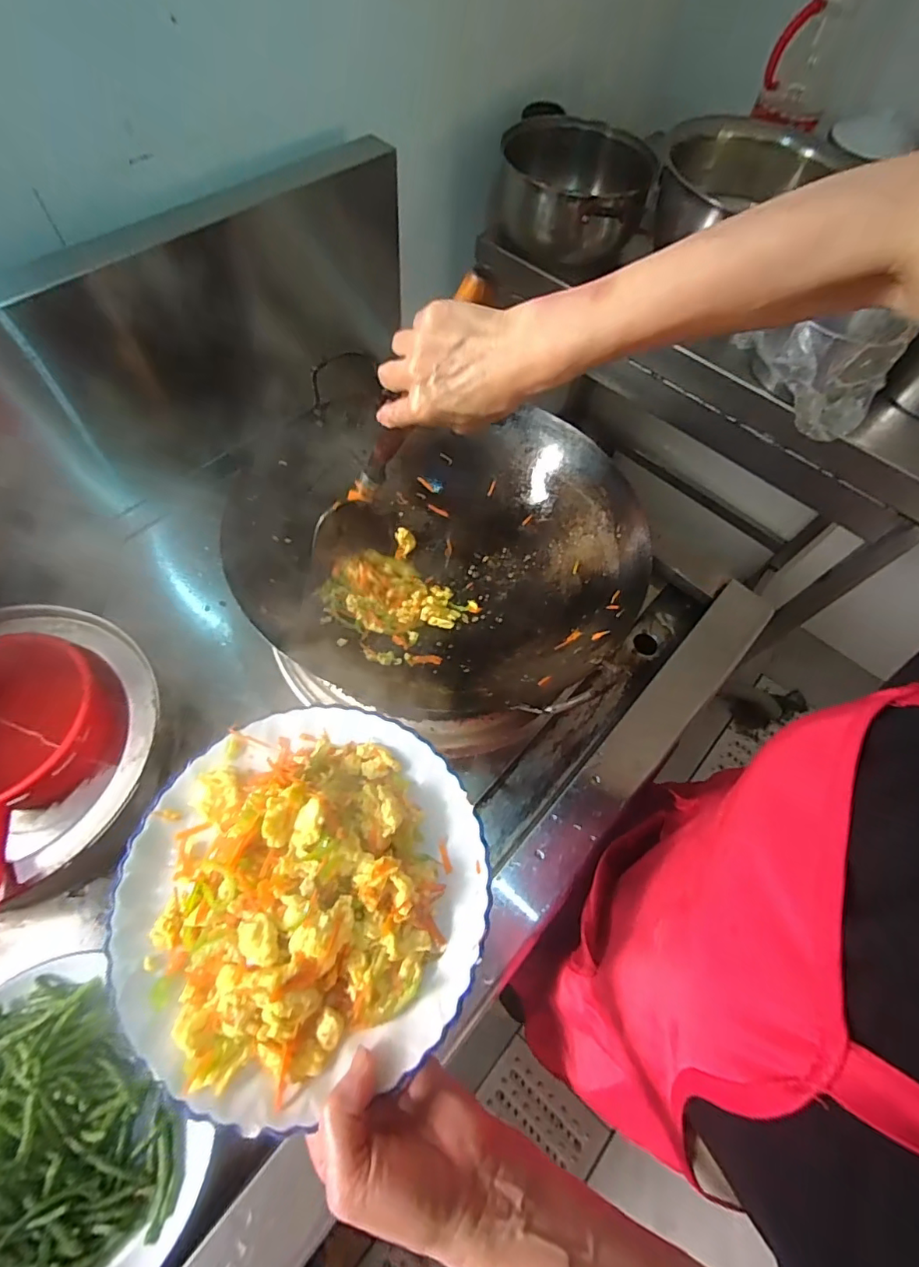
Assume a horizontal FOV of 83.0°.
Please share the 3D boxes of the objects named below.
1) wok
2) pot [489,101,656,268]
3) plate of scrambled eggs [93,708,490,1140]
[{"bbox_3d":[-0.028,-0.091,0.600,0.427,0.122,0.352,8,61,1],"label":"wok"},{"bbox_3d":[0.170,-0.679,0.804,0.222,0.112,0.234,2,61,-3],"label":"pot"},{"bbox_3d":[-0.100,0.158,0.331,0.227,0.048,0.230,2,61,-3],"label":"plate of scrambled eggs"}]

